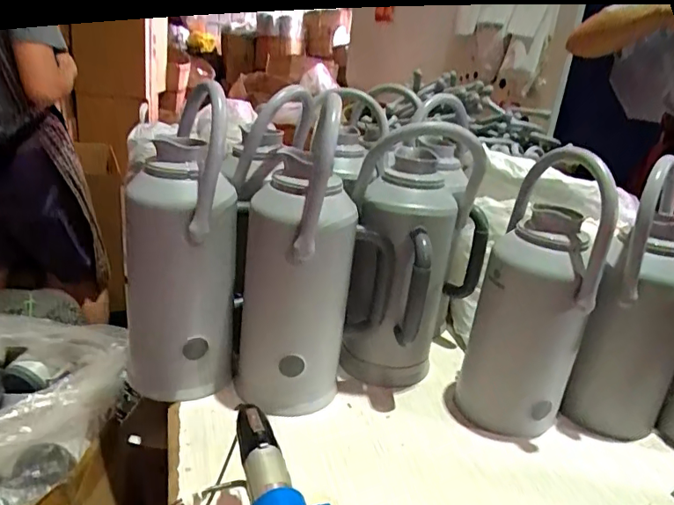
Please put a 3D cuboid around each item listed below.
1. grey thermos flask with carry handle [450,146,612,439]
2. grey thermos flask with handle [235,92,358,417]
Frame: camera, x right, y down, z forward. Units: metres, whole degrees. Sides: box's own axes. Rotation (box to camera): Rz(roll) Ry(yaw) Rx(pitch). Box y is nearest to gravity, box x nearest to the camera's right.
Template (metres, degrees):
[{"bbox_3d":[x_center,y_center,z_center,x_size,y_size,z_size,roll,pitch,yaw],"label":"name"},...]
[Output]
[{"bbox_3d":[0.297,0.071,0.786,0.155,0.423,0.142,13,22,17],"label":"grey thermos flask with carry handle"},{"bbox_3d":[-0.063,0.026,0.779,0.170,0.415,0.186,5,21,-2],"label":"grey thermos flask with handle"}]

